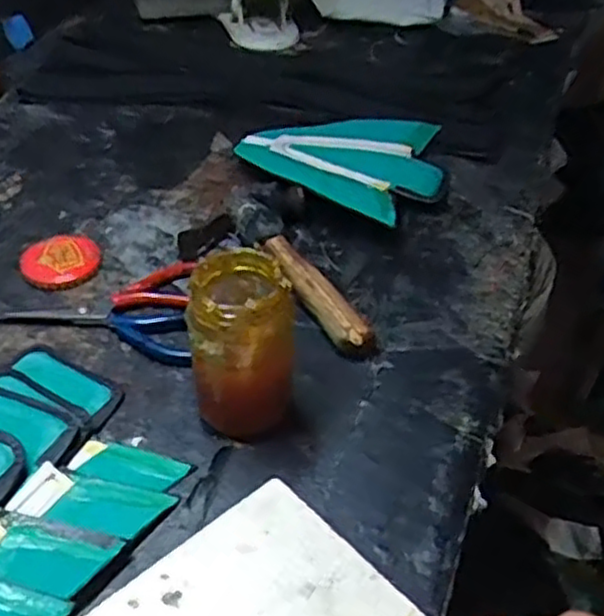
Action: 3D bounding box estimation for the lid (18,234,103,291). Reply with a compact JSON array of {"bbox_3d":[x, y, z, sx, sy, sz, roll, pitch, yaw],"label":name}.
[{"bbox_3d":[-0.187,-0.036,0.572,0.059,0.013,0.052,-24,48,-26],"label":"lid"}]

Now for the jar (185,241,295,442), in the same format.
[{"bbox_3d":[-0.035,0.023,0.439,0.057,0.112,0.051,2,42,-2],"label":"jar"}]

